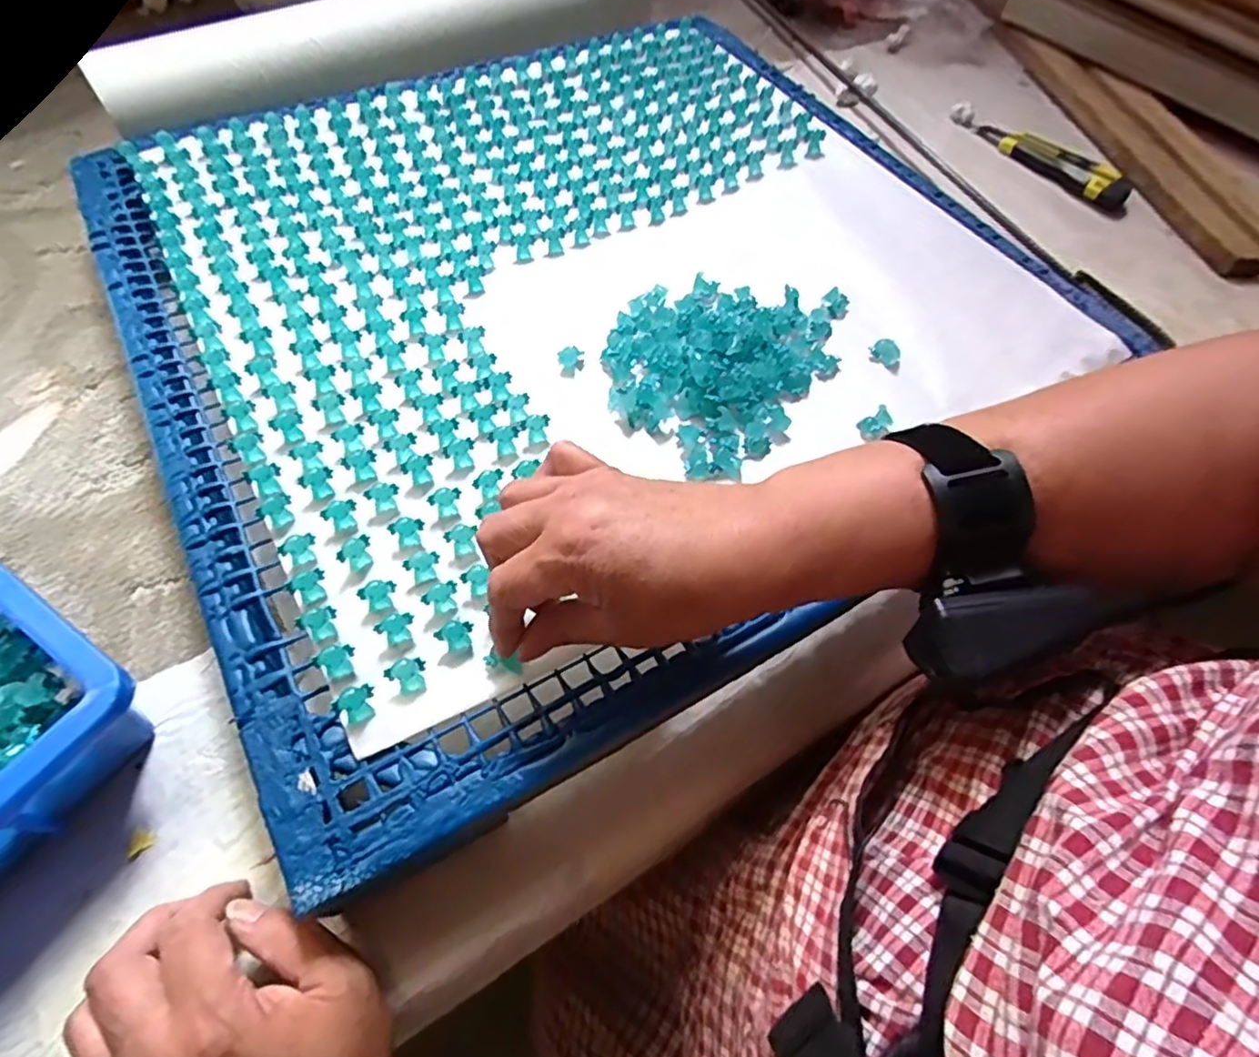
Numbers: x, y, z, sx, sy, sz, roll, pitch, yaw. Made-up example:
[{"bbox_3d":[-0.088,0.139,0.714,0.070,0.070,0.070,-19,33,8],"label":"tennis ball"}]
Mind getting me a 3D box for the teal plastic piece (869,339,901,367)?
[{"bbox_3d":[0.176,-0.121,0.447,0.015,0.006,0.020,-32,66,-20],"label":"teal plastic piece"}]

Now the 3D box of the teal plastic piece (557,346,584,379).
[{"bbox_3d":[-0.039,-0.114,0.440,0.017,0.007,0.023,1,59,-3],"label":"teal plastic piece"}]

